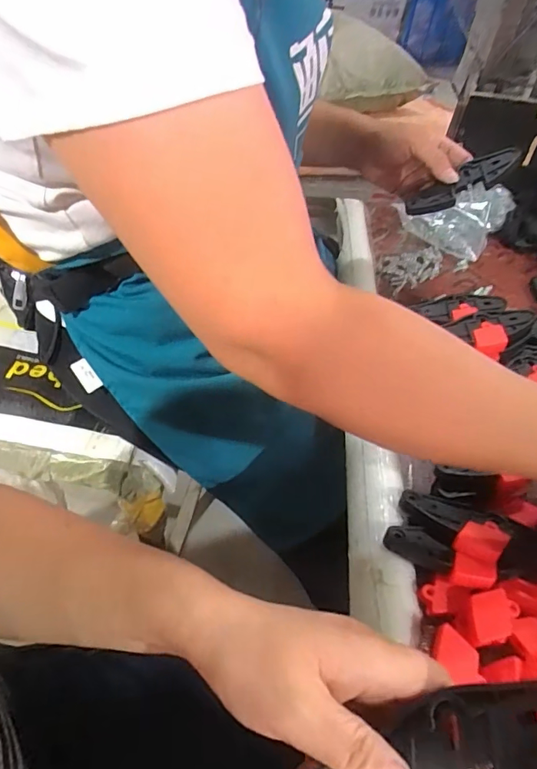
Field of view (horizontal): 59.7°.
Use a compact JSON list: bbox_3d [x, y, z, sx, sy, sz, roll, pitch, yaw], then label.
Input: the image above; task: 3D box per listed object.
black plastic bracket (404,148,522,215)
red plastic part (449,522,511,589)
[{"bbox_3d":[0.212,-0.217,0.507,0.128,0.020,0.037,-28,54,0],"label":"black plastic bracket"},{"bbox_3d":[0.154,0.126,0.349,0.032,0.021,0.054,27,52,18],"label":"red plastic part"}]

